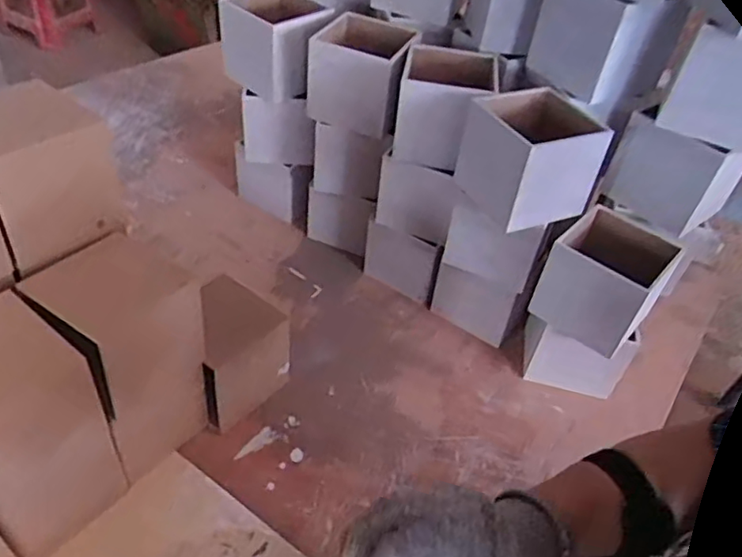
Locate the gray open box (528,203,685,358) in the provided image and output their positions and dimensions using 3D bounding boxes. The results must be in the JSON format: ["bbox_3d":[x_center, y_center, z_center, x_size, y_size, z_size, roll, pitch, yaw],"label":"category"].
[{"bbox_3d":[0.269,0.001,0.687,0.109,0.103,0.124,33,47,25],"label":"gray open box"}]

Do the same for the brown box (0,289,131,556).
[{"bbox_3d":[-0.307,0.136,0.526,0.119,0.222,0.111,31,47,24],"label":"brown box"}]

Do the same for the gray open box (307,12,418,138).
[{"bbox_3d":[-0.011,-0.276,0.798,0.128,0.102,0.144,13,42,7],"label":"gray open box"}]

